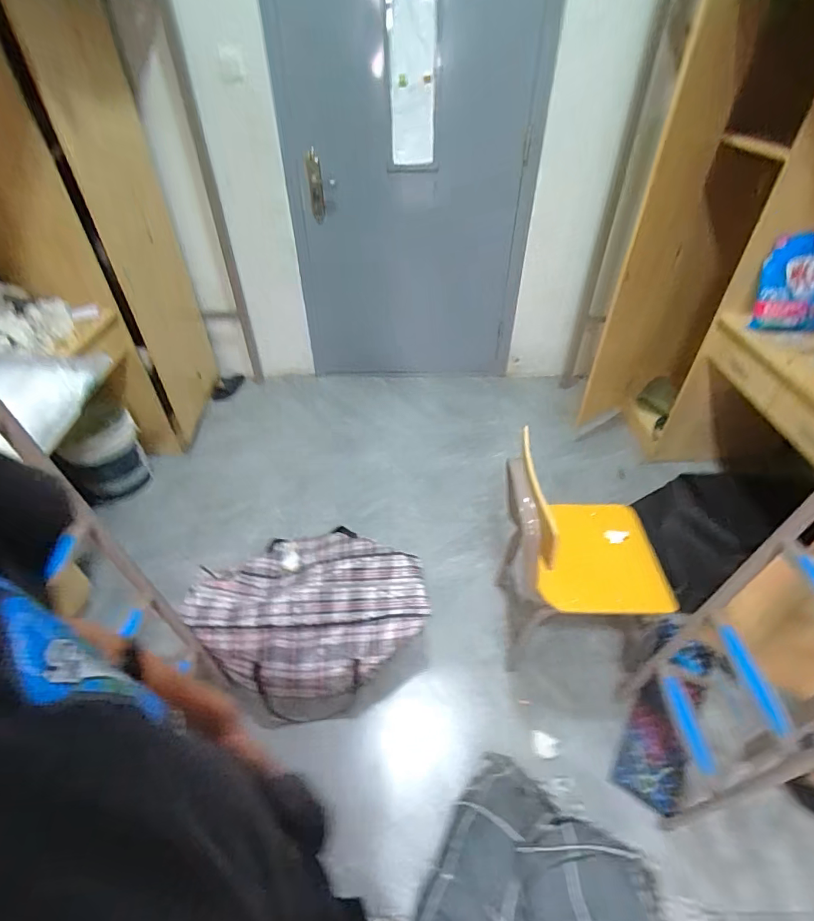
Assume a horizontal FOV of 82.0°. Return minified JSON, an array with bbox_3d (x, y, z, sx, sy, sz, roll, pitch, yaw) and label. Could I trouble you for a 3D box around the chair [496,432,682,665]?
[{"bbox_3d":[0.511,0.298,1.406,0.404,0.682,0.394,0,45,-1],"label":"chair"}]

